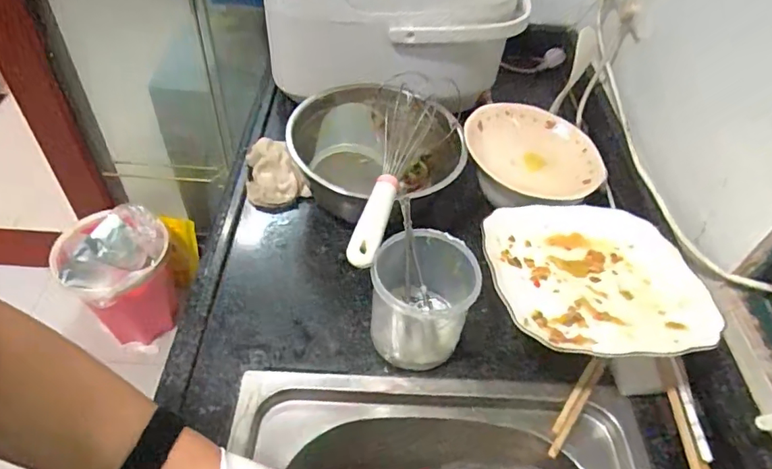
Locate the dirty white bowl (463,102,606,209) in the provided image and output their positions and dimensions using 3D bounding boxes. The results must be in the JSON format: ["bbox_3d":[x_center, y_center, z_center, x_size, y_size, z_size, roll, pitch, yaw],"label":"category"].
[{"bbox_3d":[0.184,-0.100,0.646,0.172,0.045,0.163,2,49,-2],"label":"dirty white bowl"}]

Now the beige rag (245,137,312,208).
[{"bbox_3d":[-0.150,-0.086,0.676,0.073,0.030,0.100,-15,51,-16],"label":"beige rag"}]

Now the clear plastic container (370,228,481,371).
[{"bbox_3d":[0.034,0.064,0.511,0.092,0.108,0.104,19,50,12],"label":"clear plastic container"}]

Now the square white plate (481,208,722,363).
[{"bbox_3d":[0.201,0.037,0.504,0.194,0.039,0.190,0,49,-4],"label":"square white plate"}]

